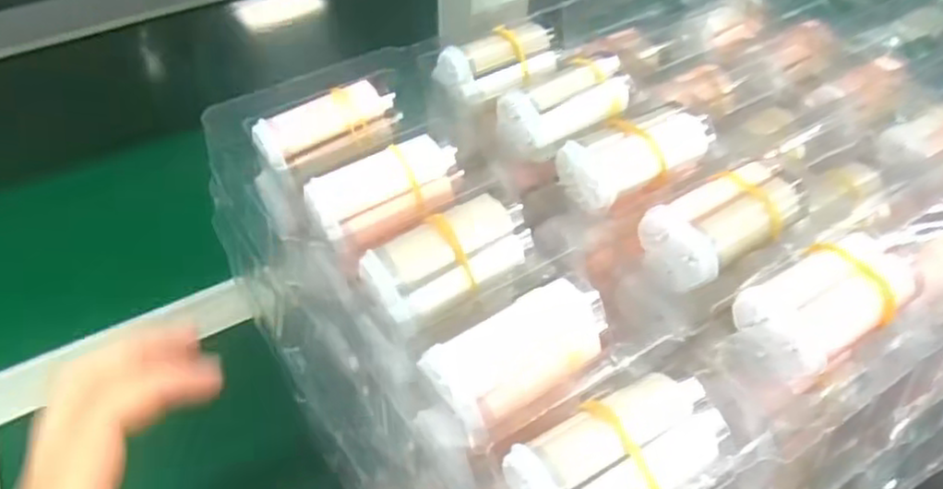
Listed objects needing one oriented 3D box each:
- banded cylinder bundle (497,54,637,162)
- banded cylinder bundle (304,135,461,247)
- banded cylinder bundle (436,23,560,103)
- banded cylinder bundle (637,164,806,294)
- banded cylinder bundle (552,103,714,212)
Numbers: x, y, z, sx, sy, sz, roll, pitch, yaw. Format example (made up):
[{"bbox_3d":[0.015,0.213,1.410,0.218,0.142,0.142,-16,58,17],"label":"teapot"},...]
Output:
[{"bbox_3d":[0.048,-0.069,0.360,0.066,0.026,0.035,-27,52,-24],"label":"banded cylinder bundle"},{"bbox_3d":[-0.036,-0.025,0.323,0.068,0.024,0.029,-22,50,-21],"label":"banded cylinder bundle"},{"bbox_3d":[0.016,-0.100,0.389,0.064,0.023,0.032,-28,52,-25],"label":"banded cylinder bundle"},{"bbox_3d":[0.104,-0.002,0.306,0.070,0.039,0.038,-21,50,-19],"label":"banded cylinder bundle"},{"bbox_3d":[0.075,-0.040,0.331,0.068,0.024,0.031,-19,49,-18],"label":"banded cylinder bundle"}]

